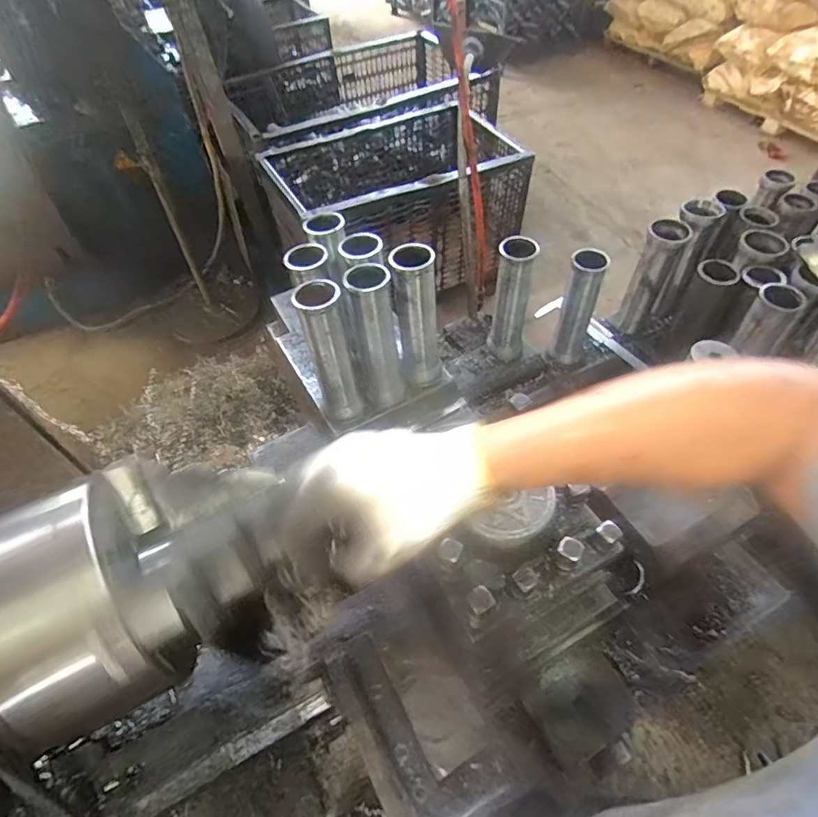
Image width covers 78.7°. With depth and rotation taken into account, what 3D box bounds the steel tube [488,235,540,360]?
[{"bbox_3d":[0.152,-0.159,0.740,0.050,0.192,0.042,12,54,13],"label":"steel tube"}]

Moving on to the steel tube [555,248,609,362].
[{"bbox_3d":[0.261,-0.151,0.776,0.050,0.195,0.049,14,54,14],"label":"steel tube"}]

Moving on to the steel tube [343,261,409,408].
[{"bbox_3d":[-0.041,-0.084,0.623,0.054,0.191,0.054,-19,53,-11],"label":"steel tube"}]

